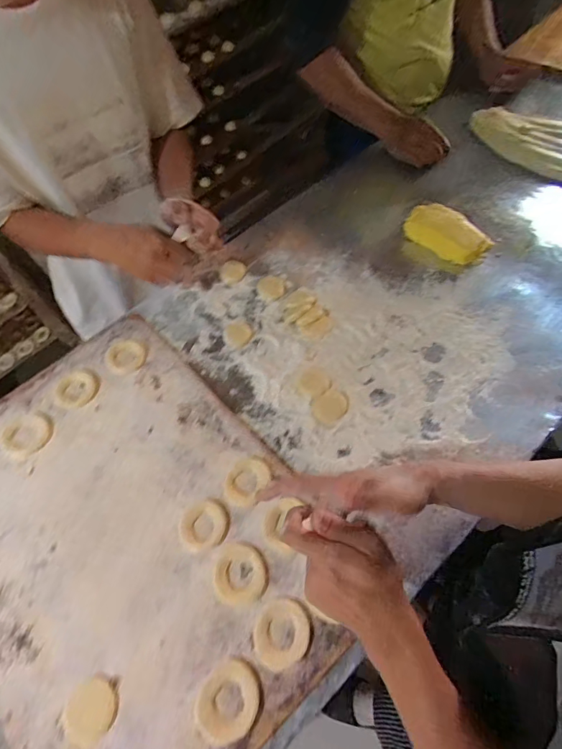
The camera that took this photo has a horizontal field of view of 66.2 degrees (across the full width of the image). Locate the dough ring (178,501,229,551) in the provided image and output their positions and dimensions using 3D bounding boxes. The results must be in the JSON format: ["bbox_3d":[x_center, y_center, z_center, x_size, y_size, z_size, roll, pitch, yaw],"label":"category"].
[{"bbox_3d":[-0.101,0.193,0.556,0.066,0.012,0.054,-19,60,-10],"label":"dough ring"}]

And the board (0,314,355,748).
[{"bbox_3d":[-0.217,0.195,0.573,0.417,0.029,0.595,-38,64,-20],"label":"board"}]

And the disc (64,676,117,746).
[{"bbox_3d":[-0.208,0.364,0.470,0.051,0.010,0.054,-1,58,1],"label":"disc"}]

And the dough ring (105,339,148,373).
[{"bbox_3d":[-0.253,-0.031,0.707,0.065,0.006,0.062,-1,58,1],"label":"dough ring"}]

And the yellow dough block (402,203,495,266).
[{"bbox_3d":[0.299,-0.261,0.786,0.080,0.034,0.159,-42,65,-19],"label":"yellow dough block"}]

